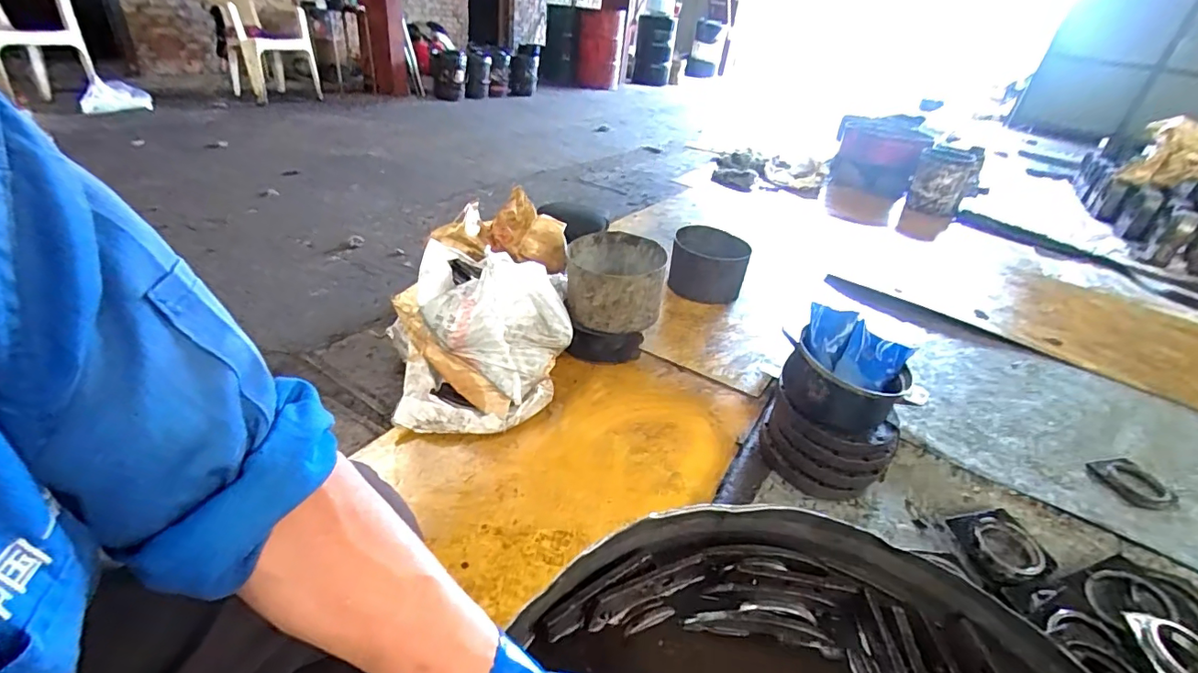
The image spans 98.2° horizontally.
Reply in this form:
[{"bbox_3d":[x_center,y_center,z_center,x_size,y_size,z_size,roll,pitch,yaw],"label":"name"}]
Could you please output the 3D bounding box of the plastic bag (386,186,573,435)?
[{"bbox_3d":[-0.299,-0.054,1.356,0.443,0.370,0.553,2,33,-9],"label":"plastic bag"}]

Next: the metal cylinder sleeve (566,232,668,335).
[{"bbox_3d":[0.042,-0.158,1.506,0.273,0.184,0.270,8,32,1],"label":"metal cylinder sleeve"}]

